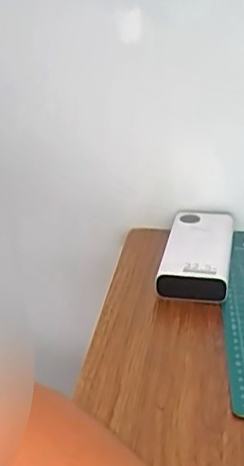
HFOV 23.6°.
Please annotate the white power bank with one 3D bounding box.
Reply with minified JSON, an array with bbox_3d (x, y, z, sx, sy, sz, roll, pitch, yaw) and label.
[{"bbox_3d":[0.078,0.017,0.604,0.066,0.032,0.151,6,28,10],"label":"white power bank"}]

